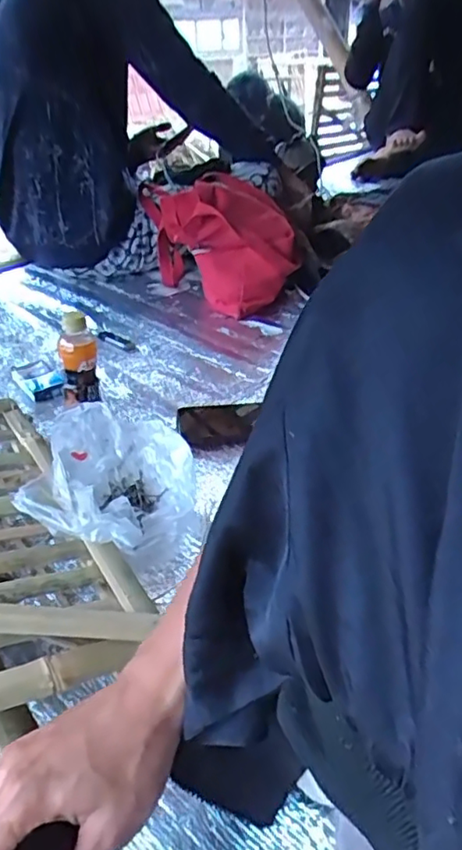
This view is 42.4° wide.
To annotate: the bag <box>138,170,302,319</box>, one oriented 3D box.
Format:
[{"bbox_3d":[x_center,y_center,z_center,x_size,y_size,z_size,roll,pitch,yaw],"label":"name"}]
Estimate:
[{"bbox_3d":[-0.022,-0.381,1.233,0.242,0.217,0.314,-16,34,-19],"label":"bag"}]

